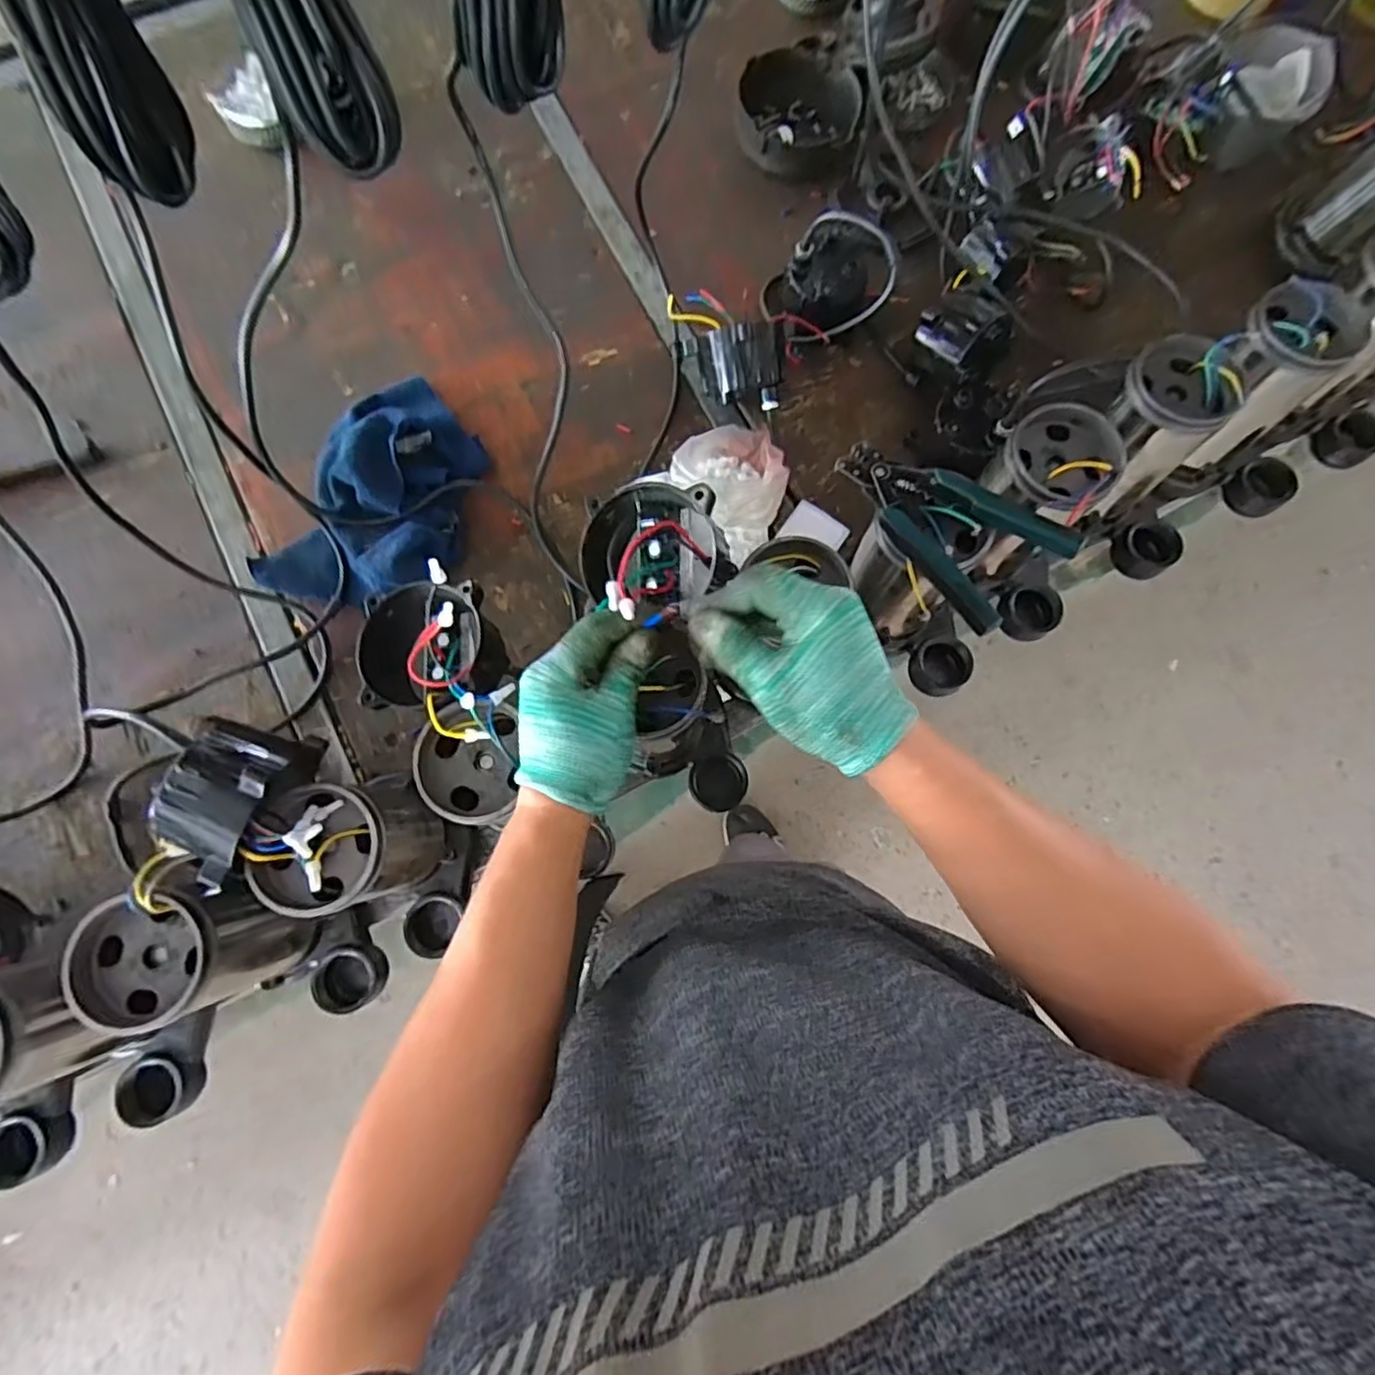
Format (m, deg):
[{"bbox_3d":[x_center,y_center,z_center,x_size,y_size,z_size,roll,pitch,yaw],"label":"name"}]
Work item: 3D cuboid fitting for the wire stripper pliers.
[{"bbox_3d":[0.206,-0.133,0.504,0.105,0.015,0.181,-28,67,-9],"label":"wire stripper pliers"}]

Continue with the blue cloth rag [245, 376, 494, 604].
[{"bbox_3d":[-0.309,-0.194,0.666,0.176,0.061,0.261,28,80,4],"label":"blue cloth rag"}]

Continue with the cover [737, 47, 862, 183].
[{"bbox_3d":[0.128,-0.678,0.772,0.143,0.045,0.139,0,79,-1],"label":"cover"}]

